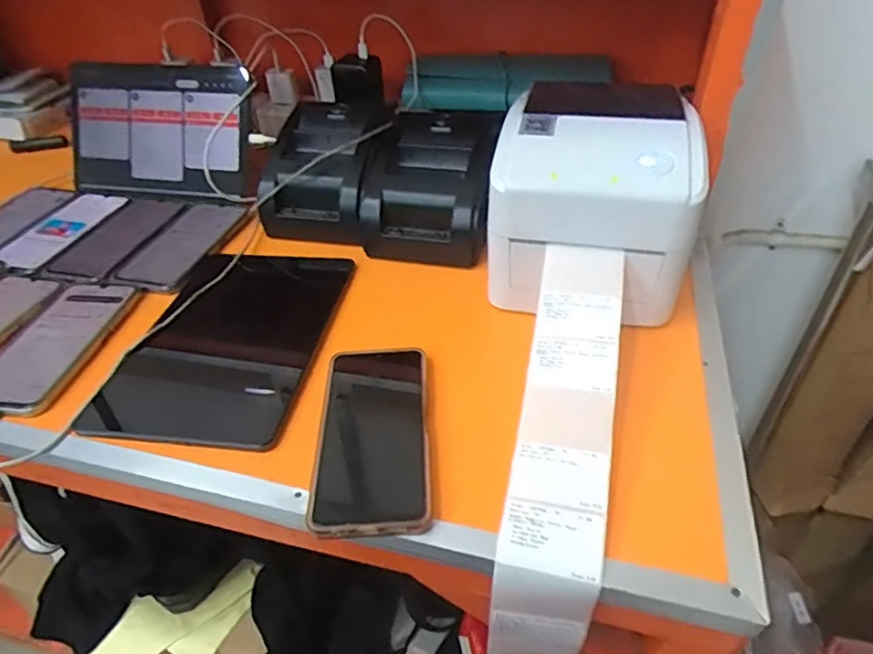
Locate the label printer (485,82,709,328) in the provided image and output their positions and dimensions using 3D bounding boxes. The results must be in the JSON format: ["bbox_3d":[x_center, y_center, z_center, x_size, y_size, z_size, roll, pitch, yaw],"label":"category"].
[{"bbox_3d":[0.138,-0.124,0.522,0.166,0.151,0.178,5,42,10],"label":"label printer"}]

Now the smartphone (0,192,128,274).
[{"bbox_3d":[-0.450,-0.115,0.679,0.083,0.013,0.168,7,42,12],"label":"smartphone"}]

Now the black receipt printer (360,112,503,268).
[{"bbox_3d":[-0.005,-0.152,0.618,0.136,0.098,0.154,5,42,10],"label":"black receipt printer"}]

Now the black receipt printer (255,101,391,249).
[{"bbox_3d":[-0.125,-0.179,0.660,0.127,0.100,0.145,7,42,12],"label":"black receipt printer"}]

